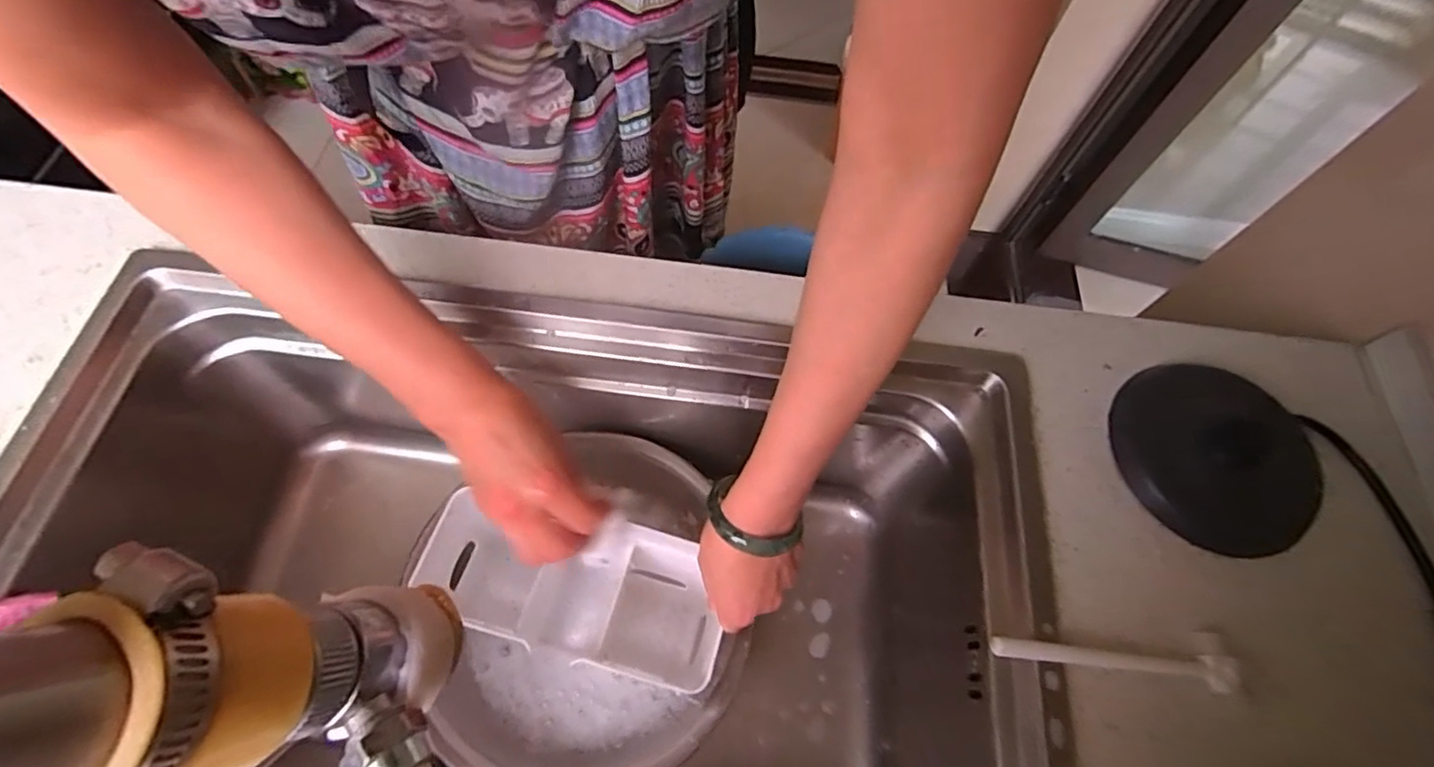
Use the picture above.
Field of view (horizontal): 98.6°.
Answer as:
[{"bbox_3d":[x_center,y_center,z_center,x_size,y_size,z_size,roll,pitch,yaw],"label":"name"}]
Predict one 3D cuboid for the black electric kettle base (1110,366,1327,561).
[{"bbox_3d":[0.354,0.050,0.441,0.128,0.020,0.136,1,65,-3],"label":"black electric kettle base"}]

